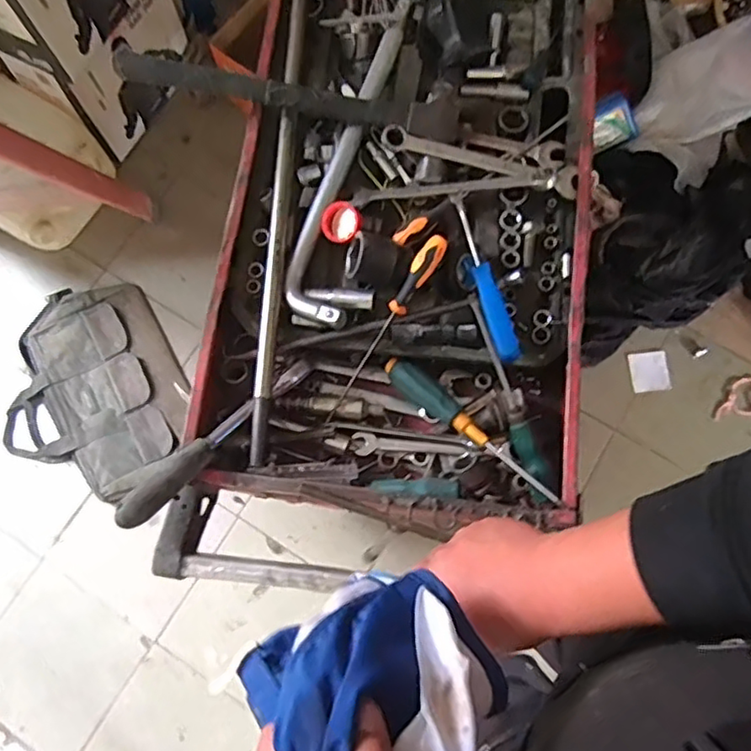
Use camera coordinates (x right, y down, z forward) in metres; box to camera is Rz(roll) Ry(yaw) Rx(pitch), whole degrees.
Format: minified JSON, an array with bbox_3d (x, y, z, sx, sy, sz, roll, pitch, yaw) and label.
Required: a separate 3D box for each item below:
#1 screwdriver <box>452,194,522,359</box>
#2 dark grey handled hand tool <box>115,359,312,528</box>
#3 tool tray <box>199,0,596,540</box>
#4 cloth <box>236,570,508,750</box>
[{"bbox_3d":[0.113,-0.102,0.647,0.030,0.031,0.184,-15,77,-3],"label":"screwdriver"},{"bbox_3d":[-0.148,0.057,0.613,0.023,0.031,0.241,39,52,10],"label":"dark grey handled hand tool"},{"bbox_3d":[0.040,-0.206,0.703,0.373,0.106,0.718,6,77,2],"label":"tool tray"},{"bbox_3d":[0.004,0.183,0.385,0.148,0.125,0.117,33,78,9],"label":"cloth"}]

